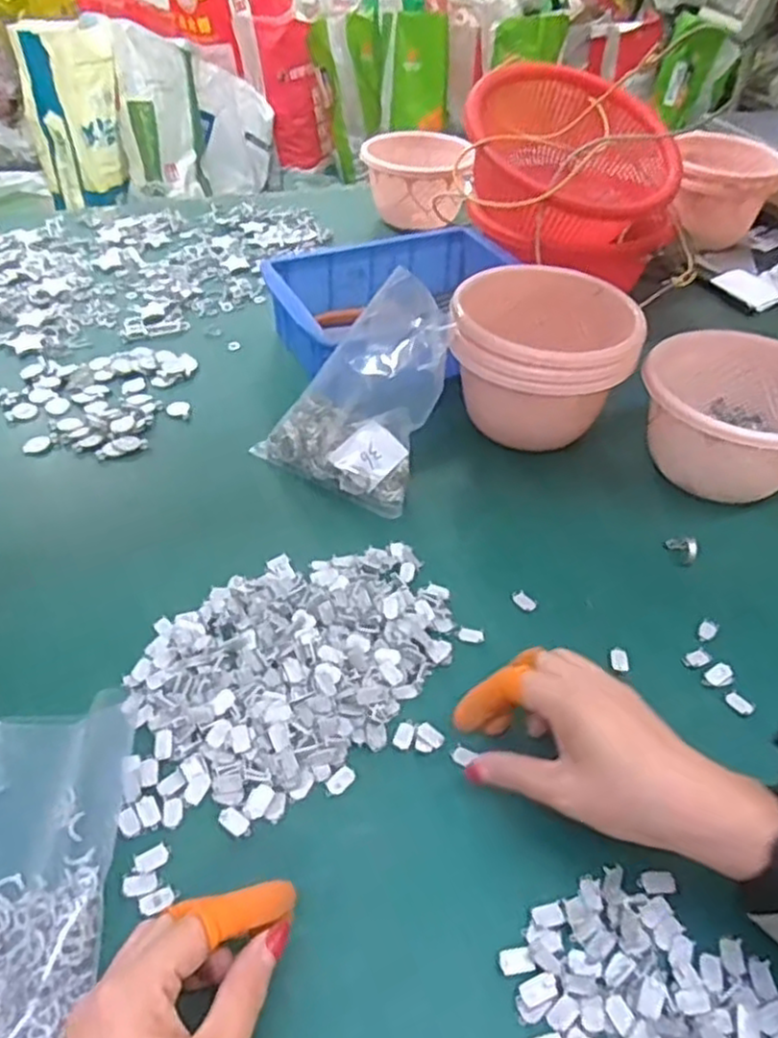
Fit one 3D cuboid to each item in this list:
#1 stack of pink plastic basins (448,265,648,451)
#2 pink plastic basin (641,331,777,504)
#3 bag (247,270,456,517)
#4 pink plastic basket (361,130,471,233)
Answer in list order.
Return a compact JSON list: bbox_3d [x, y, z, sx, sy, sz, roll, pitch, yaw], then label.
[{"bbox_3d":[0.135,-0.137,0.617,0.142,0.112,0.153,17,45,15],"label":"stack of pink plastic basins"},{"bbox_3d":[0.271,-0.073,0.568,0.144,0.090,0.133,21,46,19],"label":"pink plastic basin"},{"bbox_3d":[-0.022,-0.100,0.558,0.132,0.126,0.106,26,48,23],"label":"bag"},{"bbox_3d":[0.037,-0.441,0.931,0.130,0.082,0.142,10,43,8],"label":"pink plastic basket"}]

